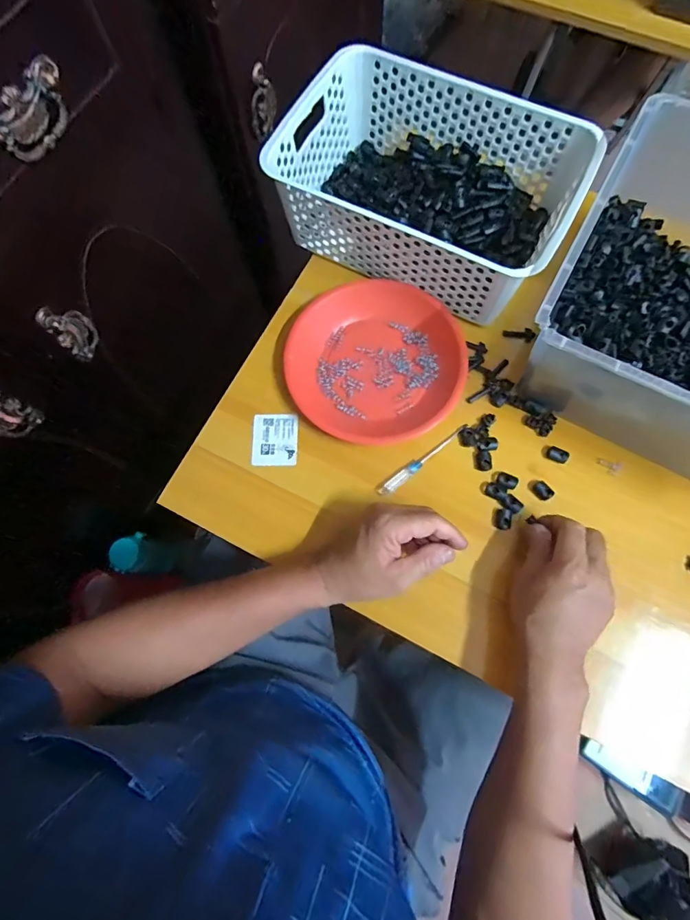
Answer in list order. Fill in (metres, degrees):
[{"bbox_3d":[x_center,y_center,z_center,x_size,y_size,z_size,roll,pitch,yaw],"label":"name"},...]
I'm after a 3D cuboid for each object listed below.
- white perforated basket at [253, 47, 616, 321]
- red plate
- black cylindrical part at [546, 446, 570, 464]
[{"bbox_3d":[0.091,-0.306,0.499,0.311,0.101,0.208,25,76,8],"label":"white perforated basket"},{"bbox_3d":[0.035,-0.116,0.494,0.188,0.023,0.188,0,74,1],"label":"red plate"},{"bbox_3d":[0.226,-0.005,0.469,0.021,0.008,0.013,27,76,8],"label":"black cylindrical part"}]

